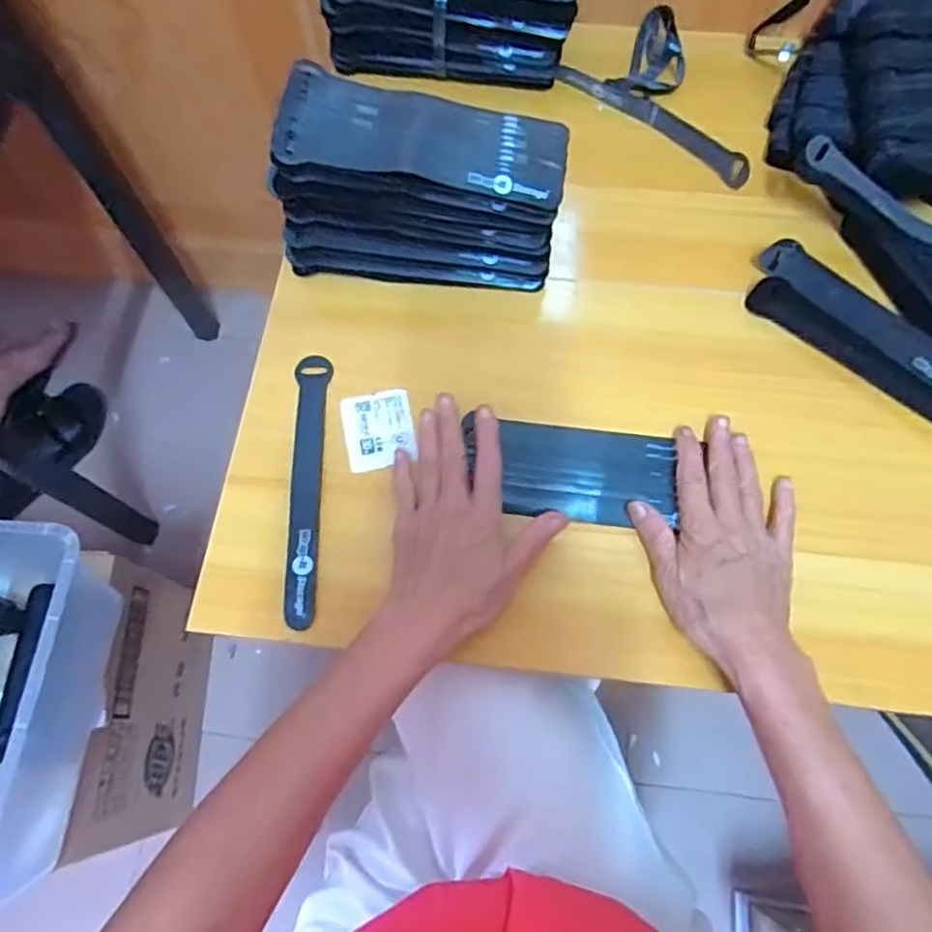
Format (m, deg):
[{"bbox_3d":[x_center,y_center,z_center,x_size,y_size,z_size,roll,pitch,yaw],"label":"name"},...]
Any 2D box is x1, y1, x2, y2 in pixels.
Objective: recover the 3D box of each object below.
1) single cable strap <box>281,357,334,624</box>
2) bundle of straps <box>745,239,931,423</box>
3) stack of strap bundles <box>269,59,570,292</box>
[{"bbox_3d":[-0.112,0.011,0.455,0.024,0.006,0.197,5,66,-13],"label":"single cable strap"},{"bbox_3d":[0.304,-0.090,0.476,0.208,0.034,0.046,43,75,14],"label":"bundle of straps"},{"bbox_3d":[-0.032,-0.213,0.487,0.200,0.100,0.102,3,70,2],"label":"stack of strap bundles"}]

